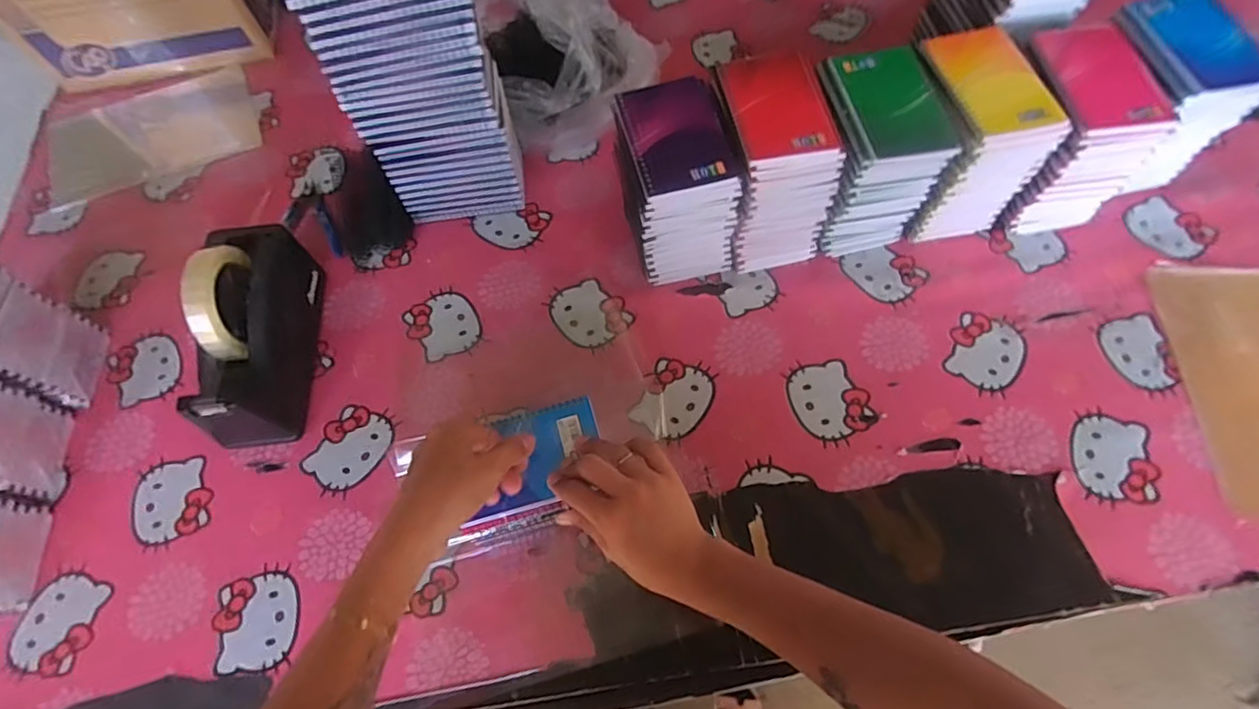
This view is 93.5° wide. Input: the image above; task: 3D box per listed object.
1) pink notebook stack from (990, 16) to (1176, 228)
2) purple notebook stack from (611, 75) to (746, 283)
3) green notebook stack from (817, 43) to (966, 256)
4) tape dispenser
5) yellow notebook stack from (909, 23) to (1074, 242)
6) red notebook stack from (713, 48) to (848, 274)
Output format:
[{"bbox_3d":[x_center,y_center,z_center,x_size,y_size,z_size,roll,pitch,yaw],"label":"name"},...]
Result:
[{"bbox_3d":[0.438,-0.223,0.613,0.105,0.155,0.137,-10,64,-2],"label":"pink notebook stack"},{"bbox_3d":[0.047,-0.165,0.598,0.095,0.158,0.129,-13,65,-4],"label":"purple notebook stack"},{"bbox_3d":[0.238,-0.197,0.601,0.097,0.160,0.119,-10,63,-3],"label":"green notebook stack"},{"bbox_3d":[-0.362,-0.022,0.567,0.072,0.122,0.211,-7,64,-1],"label":"tape dispenser"},{"bbox_3d":[0.334,-0.213,0.603,0.099,0.168,0.116,-12,63,-4],"label":"yellow notebook stack"},{"bbox_3d":[0.141,-0.190,0.604,0.094,0.159,0.137,-10,64,-2],"label":"red notebook stack"}]

